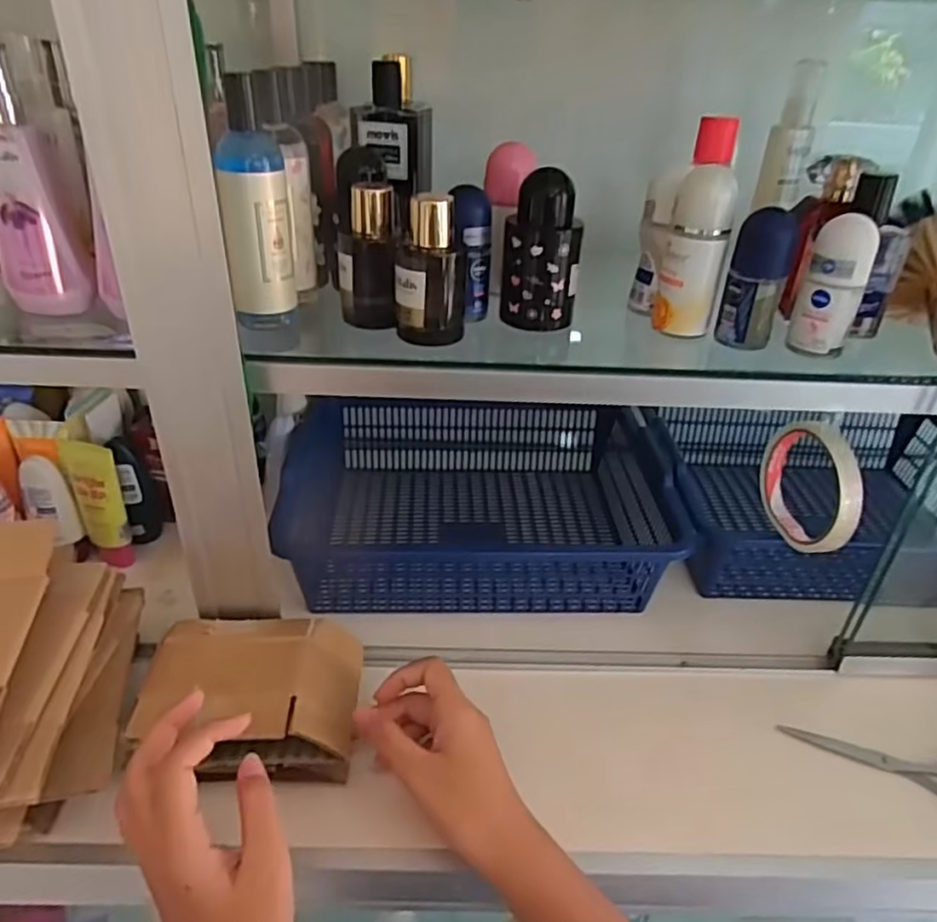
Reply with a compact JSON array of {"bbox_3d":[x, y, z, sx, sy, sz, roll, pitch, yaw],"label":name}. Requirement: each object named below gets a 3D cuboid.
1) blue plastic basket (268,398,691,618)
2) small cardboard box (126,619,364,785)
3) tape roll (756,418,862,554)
[{"bbox_3d":[0.001,0.026,0.670,0.347,0.094,0.254,2,34,-3],"label":"blue plastic basket"},{"bbox_3d":[-0.142,0.158,0.458,0.130,0.055,0.104,2,34,-3],"label":"small cardboard box"},{"bbox_3d":[0.234,0.014,0.468,0.013,0.086,0.099,-1,35,-7],"label":"tape roll"}]

